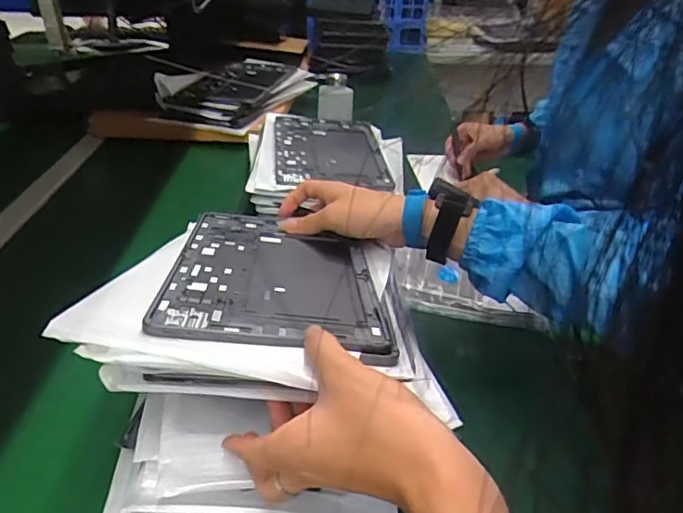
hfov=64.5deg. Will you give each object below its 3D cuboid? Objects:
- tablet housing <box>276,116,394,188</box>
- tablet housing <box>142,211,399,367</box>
[{"bbox_3d":[-0.015,-0.149,0.770,0.154,0.011,0.171,1,42,-7],"label":"tablet housing"},{"bbox_3d":[-0.057,0.013,0.468,0.166,0.010,0.239,6,22,-7],"label":"tablet housing"}]

